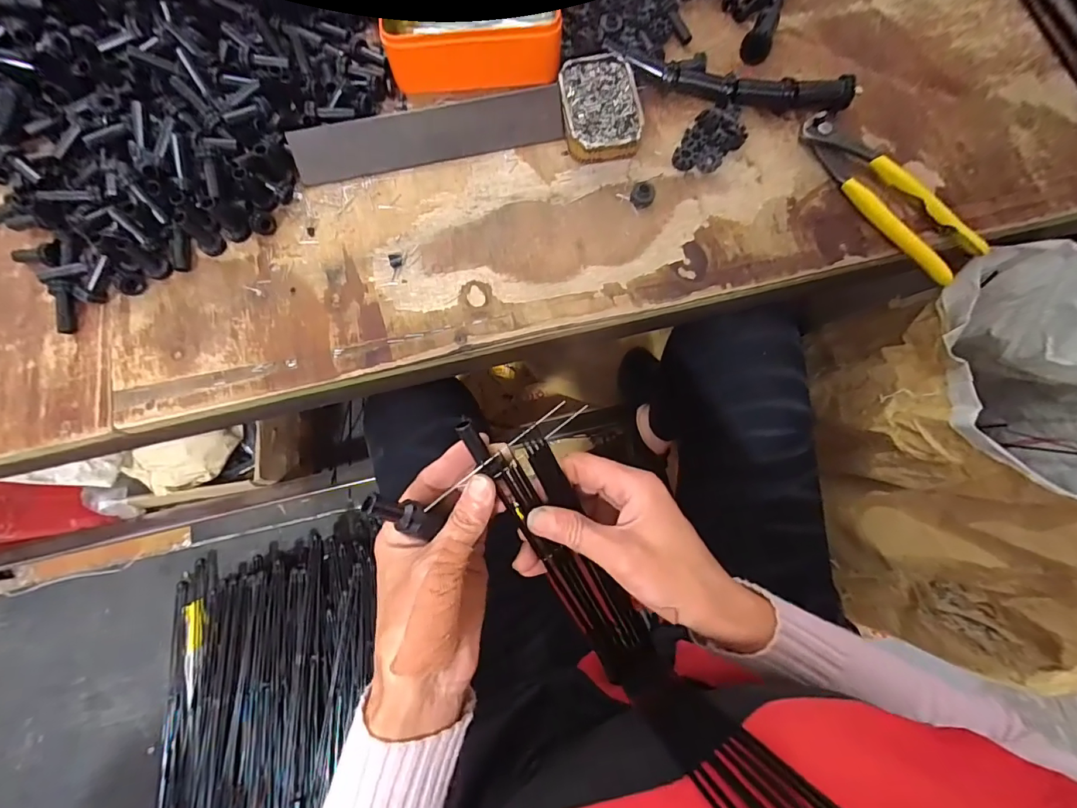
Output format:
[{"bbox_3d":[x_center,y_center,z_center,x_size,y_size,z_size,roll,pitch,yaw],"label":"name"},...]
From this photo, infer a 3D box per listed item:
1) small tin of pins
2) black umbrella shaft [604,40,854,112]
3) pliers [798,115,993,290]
[{"bbox_3d":[0.050,-0.244,0.385,0.062,0.023,0.089,-9,77,-3],"label":"small tin of pins"},{"bbox_3d":[0.155,-0.265,0.382,0.201,0.023,0.023,9,77,2],"label":"black umbrella shaft"},{"bbox_3d":[0.275,-0.169,0.369,0.048,0.021,0.165,-36,80,-8],"label":"pliers"}]

